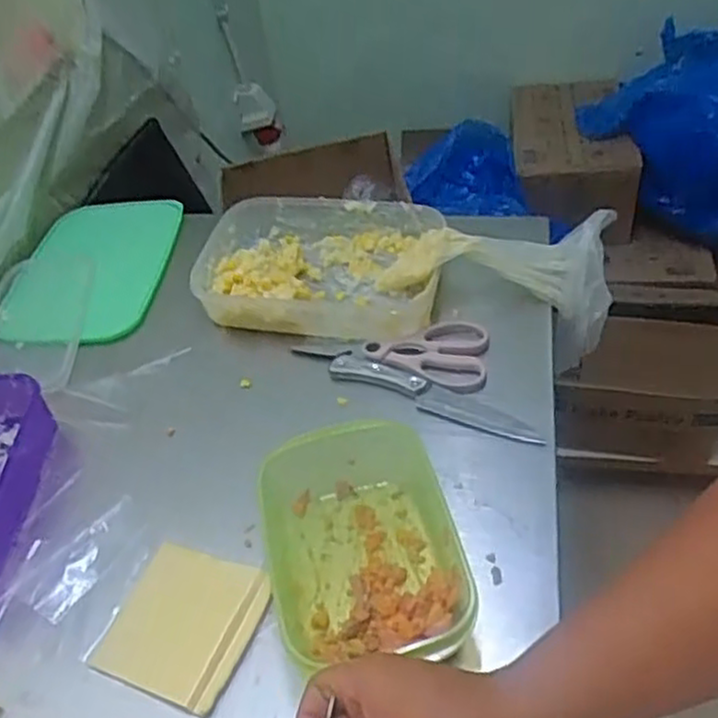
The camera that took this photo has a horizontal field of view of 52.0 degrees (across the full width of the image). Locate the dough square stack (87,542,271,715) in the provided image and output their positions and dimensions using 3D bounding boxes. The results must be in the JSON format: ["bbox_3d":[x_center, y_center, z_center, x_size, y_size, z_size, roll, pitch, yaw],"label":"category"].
[{"bbox_3d":[-0.128,0.192,0.543,0.101,0.012,0.102,13,50,19],"label":"dough square stack"}]

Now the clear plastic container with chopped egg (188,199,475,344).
[{"bbox_3d":[-0.033,-0.100,0.778,0.283,0.055,0.175,8,48,15],"label":"clear plastic container with chopped egg"}]

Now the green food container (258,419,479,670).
[{"bbox_3d":[-0.001,0.135,0.545,0.135,0.061,0.201,-13,46,-5],"label":"green food container"}]

